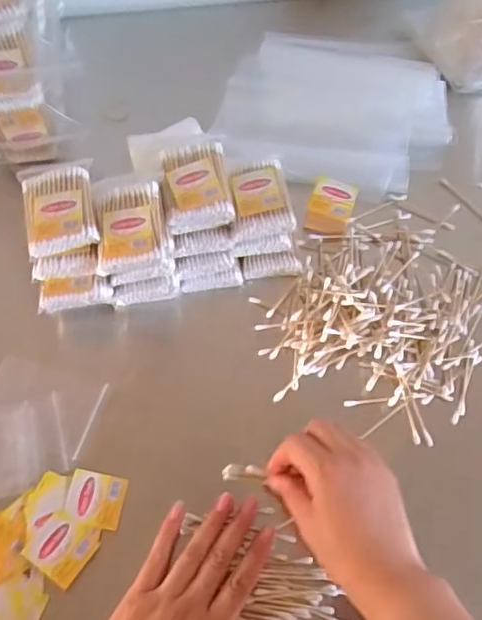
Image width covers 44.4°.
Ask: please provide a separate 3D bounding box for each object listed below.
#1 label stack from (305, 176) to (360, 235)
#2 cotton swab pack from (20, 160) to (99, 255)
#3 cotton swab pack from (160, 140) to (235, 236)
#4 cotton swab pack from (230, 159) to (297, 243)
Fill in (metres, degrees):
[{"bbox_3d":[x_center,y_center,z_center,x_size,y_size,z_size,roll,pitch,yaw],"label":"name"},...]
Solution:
[{"bbox_3d":[0.087,-0.100,0.570,0.043,0.016,0.054,18,66,5],"label":"label stack"},{"bbox_3d":[-0.151,-0.088,0.490,0.056,0.014,0.081,-11,67,-8],"label":"cotton swab pack"},{"bbox_3d":[-0.038,-0.105,0.514,0.053,0.033,0.071,-7,66,-6],"label":"cotton swab pack"},{"bbox_3d":[0.018,-0.099,0.526,0.052,0.018,0.074,-4,66,-5],"label":"cotton swab pack"}]

